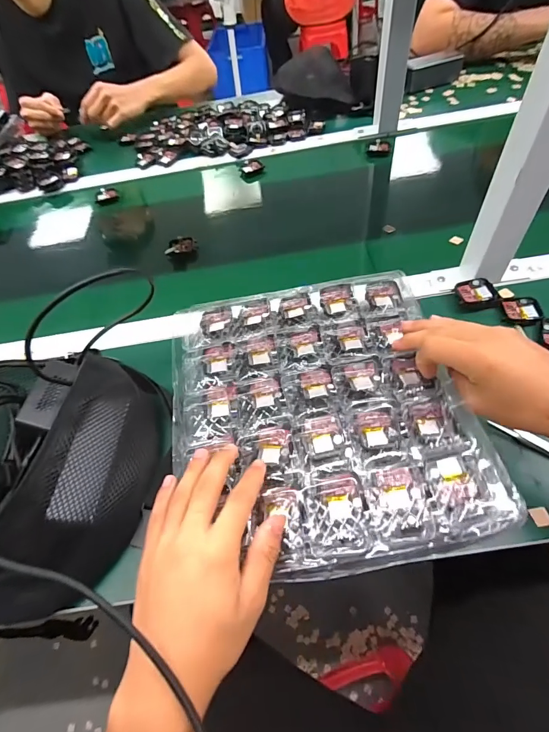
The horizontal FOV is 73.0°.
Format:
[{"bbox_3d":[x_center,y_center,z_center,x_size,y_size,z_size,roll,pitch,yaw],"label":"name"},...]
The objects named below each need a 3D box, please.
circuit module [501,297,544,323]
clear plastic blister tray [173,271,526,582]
[{"bbox_3d":[0.308,-0.070,0.462,0.041,0.007,0.044,-2,56,6],"label":"circuit module"},{"bbox_3d":[0.040,0.030,0.357,0.271,0.034,0.293,-10,54,-2],"label":"clear plastic blister tray"}]

